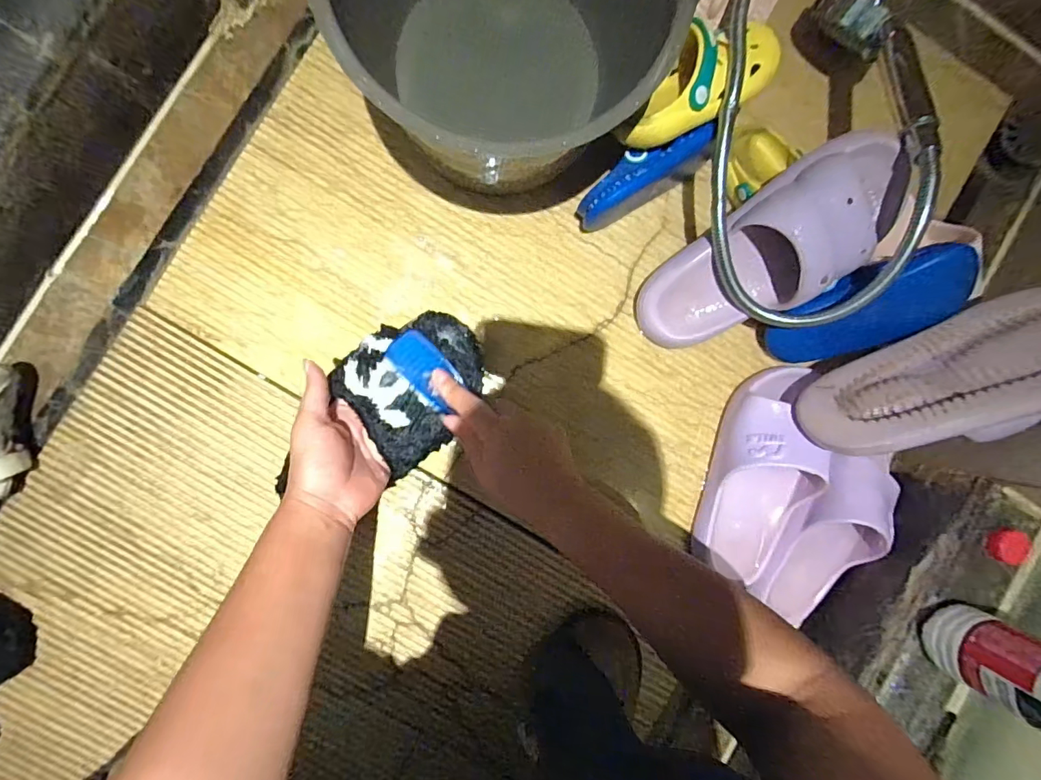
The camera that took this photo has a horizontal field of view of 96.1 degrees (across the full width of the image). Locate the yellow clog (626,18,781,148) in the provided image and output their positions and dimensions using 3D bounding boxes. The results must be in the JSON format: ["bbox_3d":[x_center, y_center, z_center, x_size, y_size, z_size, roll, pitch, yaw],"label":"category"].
[{"bbox_3d":[0.160,-0.279,0.427,0.171,0.055,0.077,-35,93,-4],"label":"yellow clog"}]

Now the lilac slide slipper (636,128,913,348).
[{"bbox_3d":[0.235,-0.128,0.443,0.260,0.073,0.105,-35,92,23],"label":"lilac slide slipper"}]

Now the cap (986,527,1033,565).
[{"bbox_3d":[0.445,0.142,0.425,0.030,0.015,0.030,0,90,-5],"label":"cap"}]

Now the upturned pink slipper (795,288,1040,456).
[{"bbox_3d":[0.401,-0.002,0.438,0.256,0.115,0.078,-24,135,18],"label":"upturned pink slipper"}]

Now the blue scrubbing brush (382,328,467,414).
[{"bbox_3d":[-0.086,-0.018,0.425,0.073,0.021,0.039,45,86,-3],"label":"blue scrubbing brush"}]

